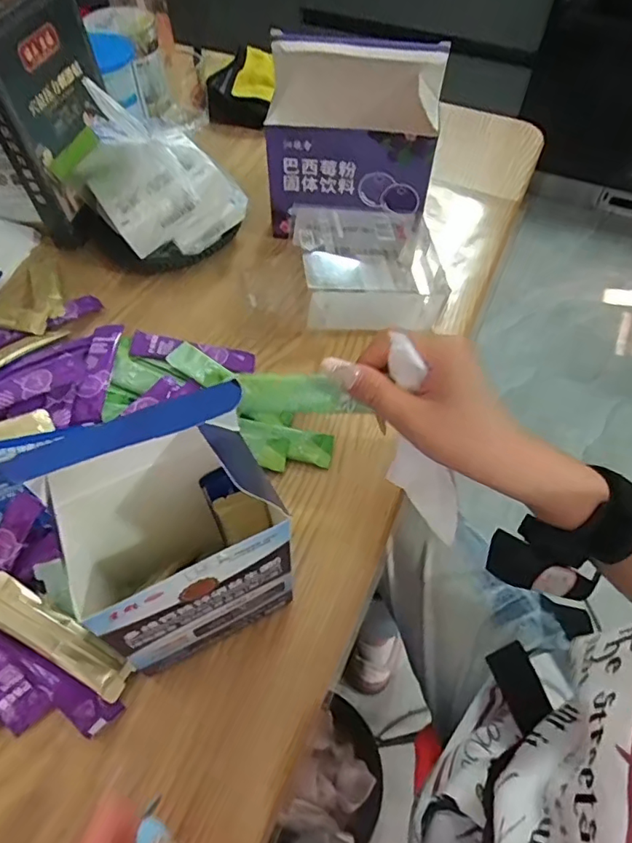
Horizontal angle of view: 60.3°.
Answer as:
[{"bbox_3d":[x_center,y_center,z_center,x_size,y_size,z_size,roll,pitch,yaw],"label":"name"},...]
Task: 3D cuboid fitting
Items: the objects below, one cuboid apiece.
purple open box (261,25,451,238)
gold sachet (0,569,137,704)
[{"bbox_3d":[0.031,-0.248,0.498,0.147,0.173,0.051,5,55,3],"label":"purple open box"},{"bbox_3d":[-0.157,0.129,0.327,0.102,0.005,0.025,35,60,-2],"label":"gold sachet"}]

